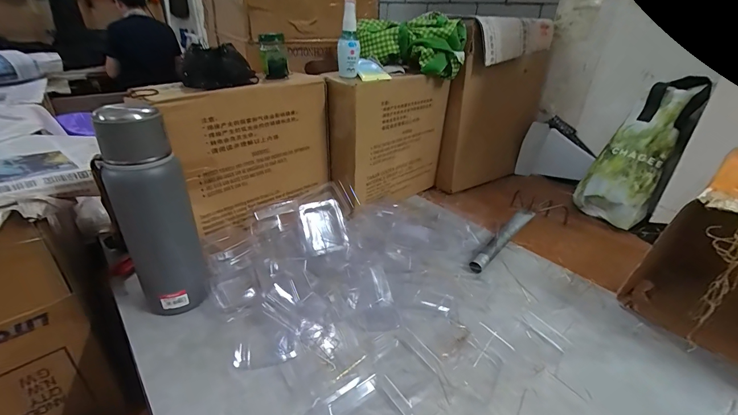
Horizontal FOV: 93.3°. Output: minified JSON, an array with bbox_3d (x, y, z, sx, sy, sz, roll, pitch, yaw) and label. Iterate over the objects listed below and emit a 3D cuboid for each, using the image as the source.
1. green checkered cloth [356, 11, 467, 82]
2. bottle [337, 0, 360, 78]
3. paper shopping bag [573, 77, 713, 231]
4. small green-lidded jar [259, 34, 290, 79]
[{"bbox_3d":[0.083,-0.328,0.704,0.218,0.096,0.093,3,30,0],"label":"green checkered cloth"},{"bbox_3d":[-0.036,-0.294,0.611,0.038,0.119,0.035,2,30,0],"label":"bottle"},{"bbox_3d":[0.577,-0.122,0.733,0.087,0.329,0.135,10,21,-39],"label":"paper shopping bag"},{"bbox_3d":[-0.160,-0.252,0.585,0.043,0.069,0.042,-6,31,-15],"label":"small green-lidded jar"}]

